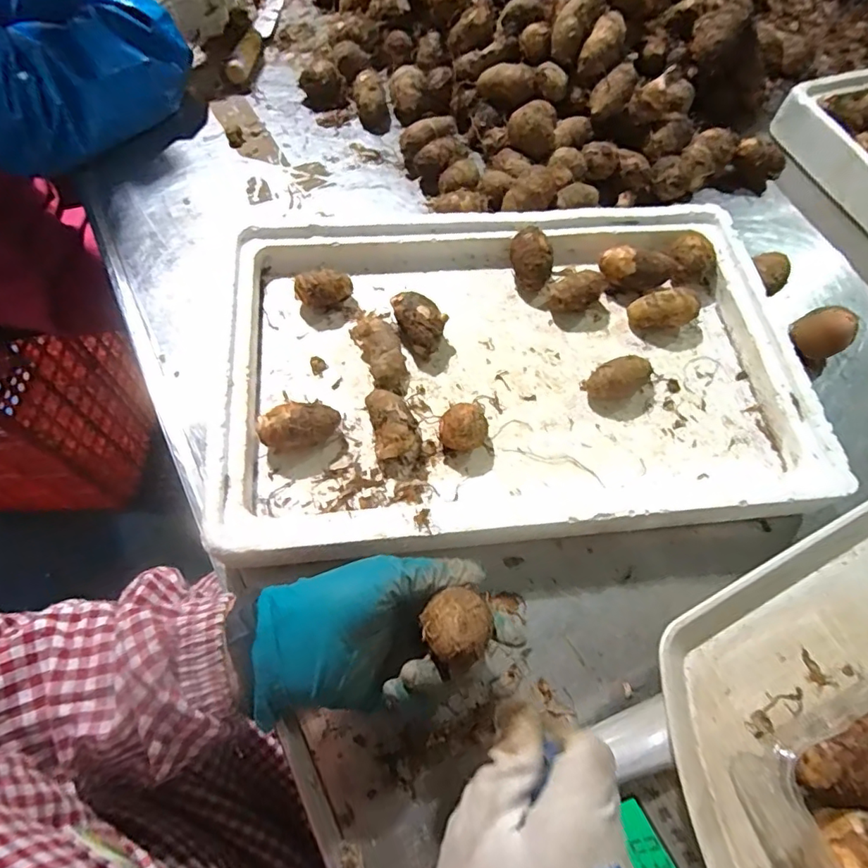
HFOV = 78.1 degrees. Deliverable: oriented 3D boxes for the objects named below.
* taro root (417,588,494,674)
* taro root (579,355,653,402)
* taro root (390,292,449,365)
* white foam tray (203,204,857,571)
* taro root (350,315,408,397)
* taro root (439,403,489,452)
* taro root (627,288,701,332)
[{"bbox_3d":[0.013,0.099,0.274,0.034,0.027,0.036,1,64,-2],"label":"taro root"},{"bbox_3d":[0.151,-0.043,0.437,0.053,0.027,0.027,-16,66,-10],"label":"taro root"},{"bbox_3d":[-0.010,-0.092,0.445,0.036,0.033,0.053,-22,67,-13],"label":"taro root"},{"bbox_3d":[0.063,-0.057,0.439,0.456,0.049,0.288,-6,65,-5],"label":"white foam tray"},{"bbox_3d":[-0.042,-0.066,0.433,0.031,0.027,0.069,-21,67,-12],"label":"taro root"},{"bbox_3d":[0.022,-0.001,0.405,0.034,0.033,0.033,18,65,6],"label":"taro root"},{"bbox_3d":[0.200,-0.108,0.469,0.053,0.033,0.031,-13,65,-9],"label":"taro root"}]

